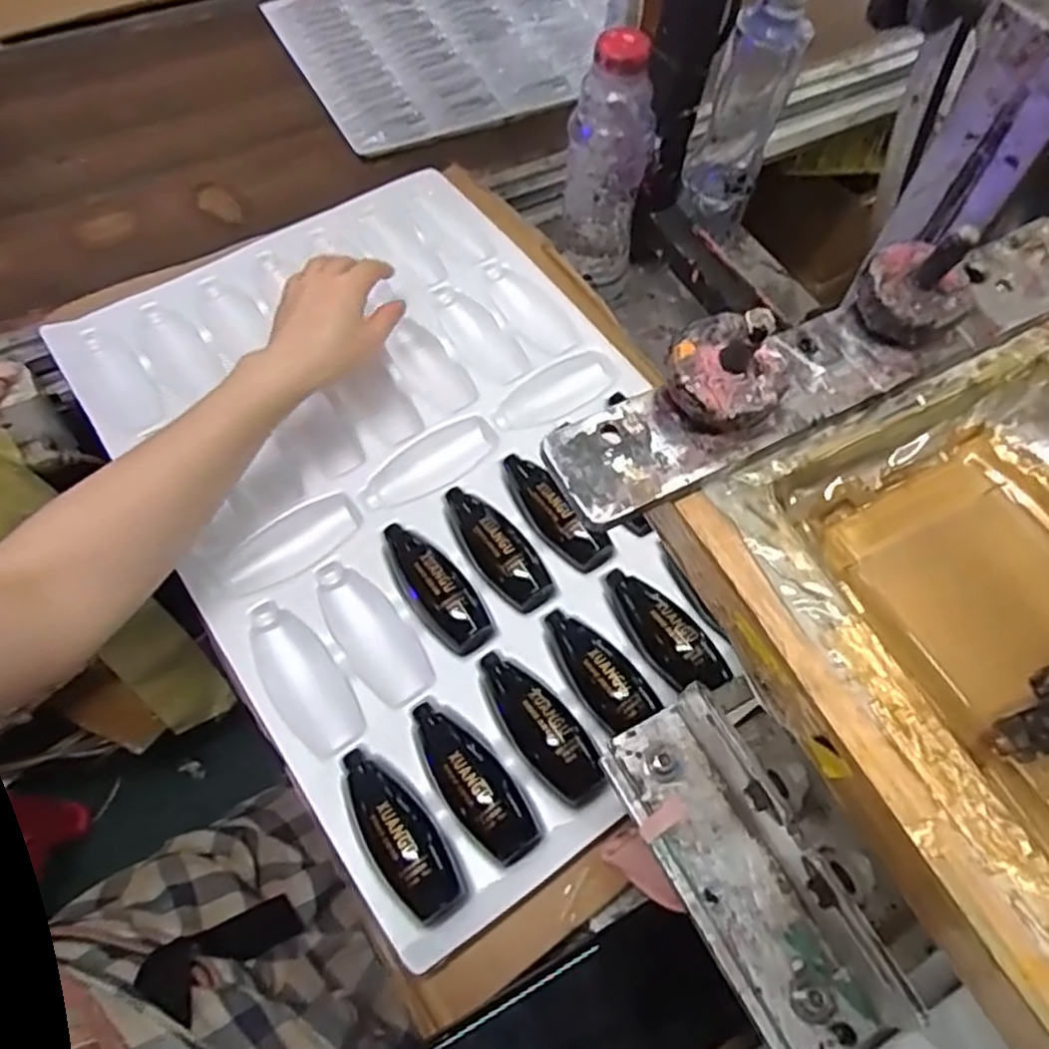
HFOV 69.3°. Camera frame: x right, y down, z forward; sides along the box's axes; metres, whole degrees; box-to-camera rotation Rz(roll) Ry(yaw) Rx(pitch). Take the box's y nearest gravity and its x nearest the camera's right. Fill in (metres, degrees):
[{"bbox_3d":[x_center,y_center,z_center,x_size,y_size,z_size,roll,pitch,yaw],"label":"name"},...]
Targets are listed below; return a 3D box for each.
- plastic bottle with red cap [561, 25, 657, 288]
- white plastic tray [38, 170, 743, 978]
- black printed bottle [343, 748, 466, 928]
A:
[{"bbox_3d":[0.064,-0.285,0.605,0.066,0.184,0.056,7,61,1],"label":"plastic bottle with red cap"},{"bbox_3d":[-0.070,-0.048,0.552,0.372,0.043,0.541,-32,68,-18],"label":"white plastic tray"},{"bbox_3d":[-0.071,0.169,0.425,0.035,0.026,0.102,-30,67,-18],"label":"black printed bottle"}]

